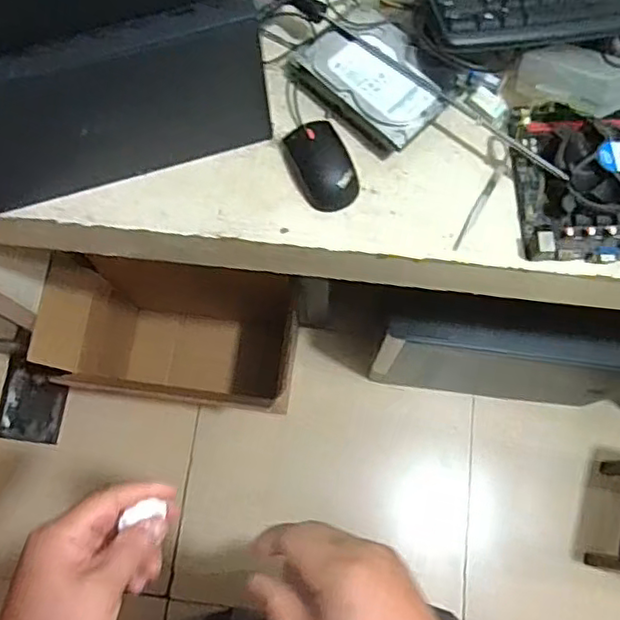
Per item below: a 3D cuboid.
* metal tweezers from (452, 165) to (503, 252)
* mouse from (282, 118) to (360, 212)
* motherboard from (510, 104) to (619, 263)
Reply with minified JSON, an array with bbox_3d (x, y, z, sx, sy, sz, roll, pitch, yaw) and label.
[{"bbox_3d":[0.173,-0.105,0.638,0.011,0.008,0.107,30,74,7],"label":"metal tweezers"},{"bbox_3d":[0.013,-0.147,0.637,0.053,0.025,0.091,-25,76,-7],"label":"mouse"},{"bbox_3d":[0.316,-0.133,0.612,0.218,0.062,0.163,-2,74,0],"label":"motherboard"}]

